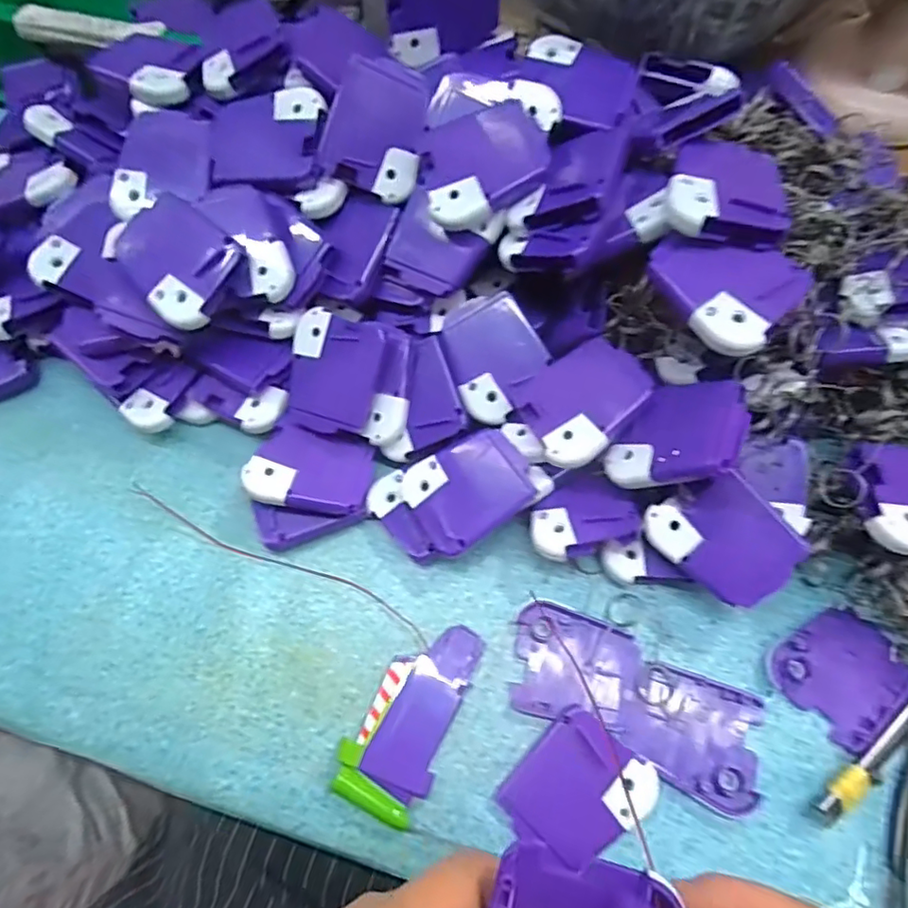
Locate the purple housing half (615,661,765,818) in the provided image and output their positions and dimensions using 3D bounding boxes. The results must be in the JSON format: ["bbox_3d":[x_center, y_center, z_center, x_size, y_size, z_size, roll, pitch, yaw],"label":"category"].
[{"bbox_3d":[0.111,0.130,0.271,0.062,0.007,0.051,20,69,9],"label":"purple housing half"}]

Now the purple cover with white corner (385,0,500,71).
[{"bbox_3d":[-0.005,-0.238,0.306,0.060,0.049,0.007,-17,48,-10],"label":"purple cover with white corner"}]

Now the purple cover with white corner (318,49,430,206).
[{"bbox_3d":[-0.039,-0.168,0.298,0.050,0.006,0.060,21,105,-8],"label":"purple cover with white corner"}]

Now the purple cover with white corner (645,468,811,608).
[{"bbox_3d":[0.128,0.041,0.274,0.049,0.006,0.060,-43,73,14],"label":"purple cover with white corner"}]

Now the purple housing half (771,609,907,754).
[{"bbox_3d":[0.190,0.107,0.283,0.057,0.014,0.050,-33,71,-13],"label":"purple housing half"}]

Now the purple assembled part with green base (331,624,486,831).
[{"bbox_3d":[-0.020,0.123,0.275,0.040,0.011,0.089,25,70,11],"label":"purple assembled part with green base"}]

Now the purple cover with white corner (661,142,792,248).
[{"bbox_3d":[0.120,-0.114,0.255,0.051,0.013,0.047,13,67,7],"label":"purple cover with white corner"}]

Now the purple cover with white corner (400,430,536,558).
[{"bbox_3d":[0.007,0.017,0.294,0.061,0.006,0.050,-37,66,1],"label":"purple cover with white corner"}]

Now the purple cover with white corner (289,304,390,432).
[{"bbox_3d":[-0.064,-0.045,0.307,0.049,0.006,0.056,18,97,10],"label":"purple cover with white corner"}]

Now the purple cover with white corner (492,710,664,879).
[{"bbox_3d":[0.056,0.152,0.260,0.052,0.011,0.057,41,73,16],"label":"purple cover with white corner"}]

